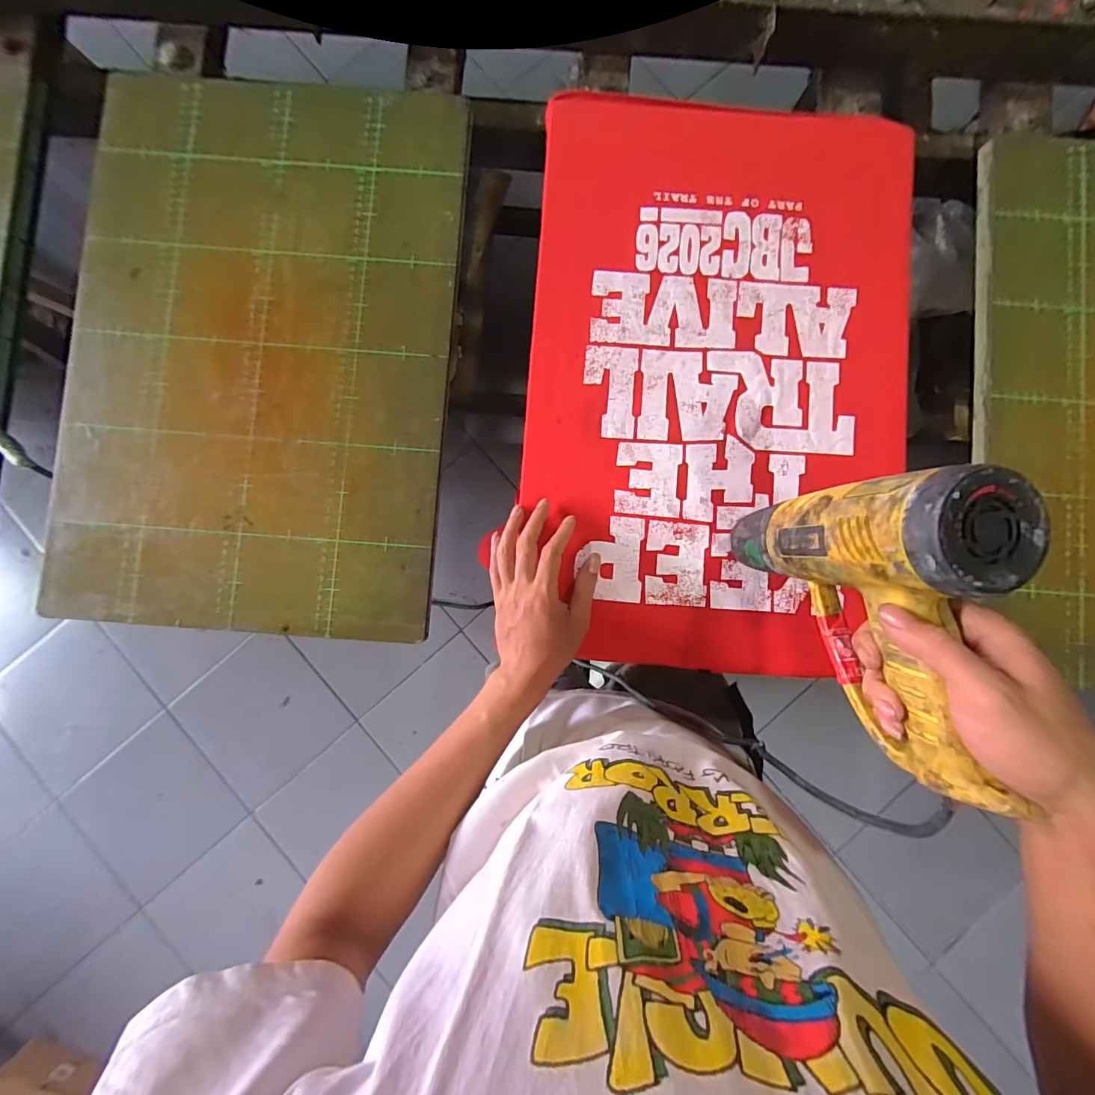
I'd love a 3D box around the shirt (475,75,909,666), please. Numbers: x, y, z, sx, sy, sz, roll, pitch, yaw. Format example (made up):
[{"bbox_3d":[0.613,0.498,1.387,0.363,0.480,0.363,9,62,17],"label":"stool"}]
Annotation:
[{"bbox_3d":[0.170,-0.180,0.490,0.392,0.018,0.596,10,88,1],"label":"shirt"}]

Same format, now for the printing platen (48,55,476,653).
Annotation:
[{"bbox_3d":[-0.299,-0.206,0.492,0.390,0.020,0.576,4,88,0],"label":"printing platen"}]

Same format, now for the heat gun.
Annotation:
[{"bbox_3d":[0.232,0.045,0.325,0.073,0.184,0.181,-19,88,-1],"label":"heat gun"}]

